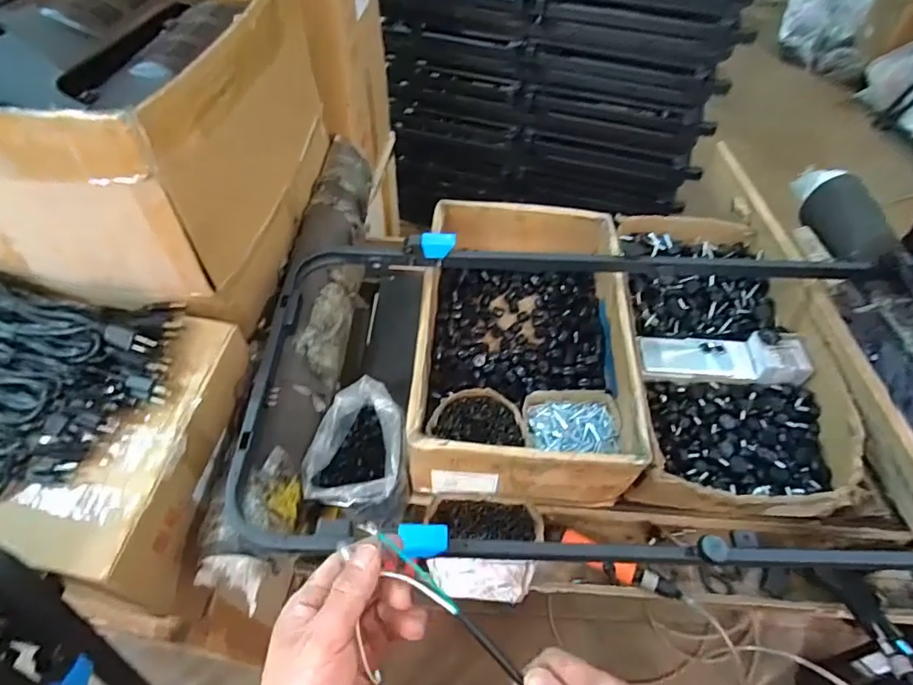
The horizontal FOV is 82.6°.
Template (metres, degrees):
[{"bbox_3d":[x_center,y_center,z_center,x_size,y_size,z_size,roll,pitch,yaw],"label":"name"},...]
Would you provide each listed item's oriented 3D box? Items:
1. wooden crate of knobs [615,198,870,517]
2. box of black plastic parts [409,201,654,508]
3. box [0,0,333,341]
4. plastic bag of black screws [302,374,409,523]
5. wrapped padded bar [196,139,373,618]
[{"bbox_3d":[0.481,0.003,0.951,0.339,0.111,0.620,5,54,2],"label":"wooden crate of knobs"},{"bbox_3d":[0.120,-0.011,0.936,0.340,0.168,0.551,4,53,1],"label":"box of black plastic parts"},{"bbox_3d":[-0.536,-0.339,0.802,0.517,0.373,0.520,8,54,4],"label":"box"},{"bbox_3d":[-0.141,0.176,0.808,0.134,0.153,0.176,7,54,3],"label":"plastic bag of black screws"},{"bbox_3d":[-0.234,-0.063,0.869,0.123,0.083,0.864,4,53,1],"label":"wrapped padded bar"}]

